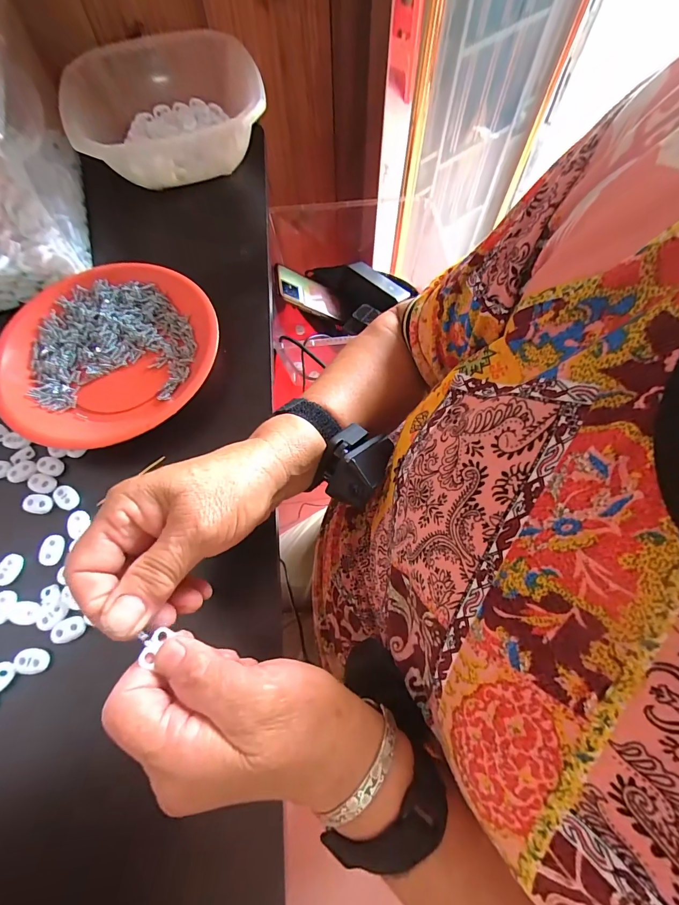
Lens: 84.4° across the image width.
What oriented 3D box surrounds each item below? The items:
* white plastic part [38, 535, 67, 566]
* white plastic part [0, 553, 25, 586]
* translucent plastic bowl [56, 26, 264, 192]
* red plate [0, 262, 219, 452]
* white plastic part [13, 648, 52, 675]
[{"bbox_3d":[-0.221,0.075,0.288,0.015,0.004,0.023,3,67,2],"label":"white plastic part"},{"bbox_3d":[-0.251,0.088,0.283,0.016,0.004,0.023,8,67,4],"label":"white plastic part"},{"bbox_3d":[-0.190,-0.375,0.421,0.204,0.070,0.183,-17,68,-6],"label":"translucent plastic bowl"},{"bbox_3d":[-0.211,-0.090,0.340,0.172,0.029,0.186,0,67,1],"label":"red plate"},{"bbox_3d":[-0.214,0.145,0.260,0.022,0.004,0.016,-1,67,0],"label":"white plastic part"}]

